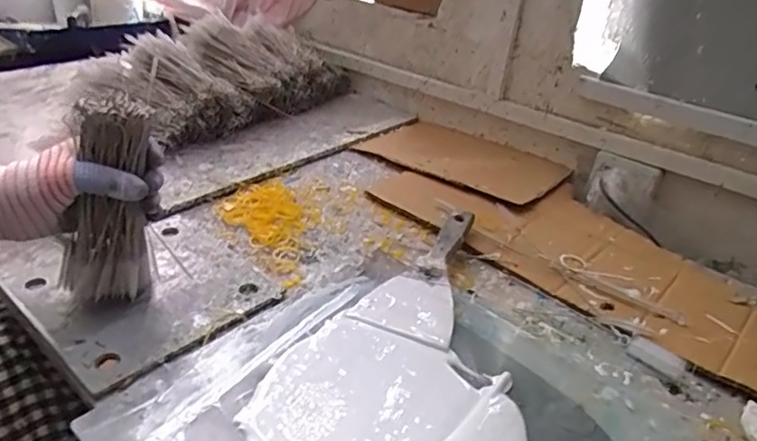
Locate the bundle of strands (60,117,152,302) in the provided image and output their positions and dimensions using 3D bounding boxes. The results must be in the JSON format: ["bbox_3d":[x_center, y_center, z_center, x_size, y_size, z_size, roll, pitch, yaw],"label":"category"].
[{"bbox_3d":[-0.230,-0.010,0.489,0.052,0.163,0.059,22,20,25],"label":"bundle of strands"}]

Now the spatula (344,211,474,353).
[{"bbox_3d":[0.052,0.050,0.583,0.096,0.029,0.188,17,36,18],"label":"spatula"}]

